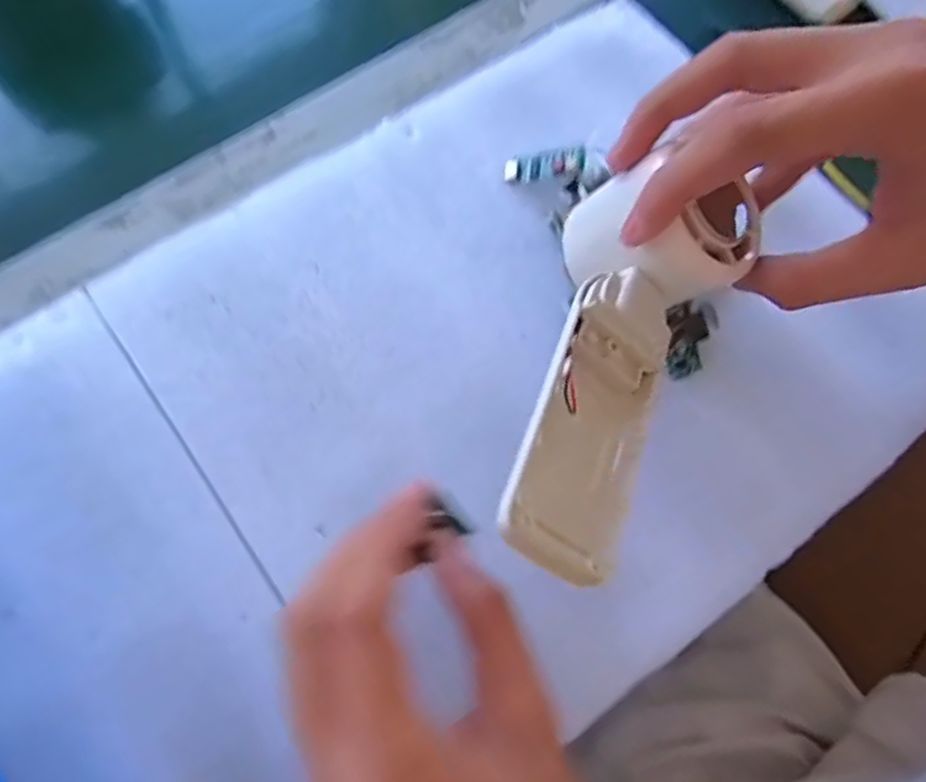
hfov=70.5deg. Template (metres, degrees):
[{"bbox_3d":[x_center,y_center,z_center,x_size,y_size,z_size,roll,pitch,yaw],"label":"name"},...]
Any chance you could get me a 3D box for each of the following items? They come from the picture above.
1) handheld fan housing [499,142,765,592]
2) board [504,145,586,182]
[{"bbox_3d":[0.053,-0.015,0.227,0.061,0.038,0.152,22,70,5],"label":"handheld fan housing"},{"bbox_3d":[0.040,-0.110,0.319,0.040,0.007,0.017,-1,67,26],"label":"board"}]

